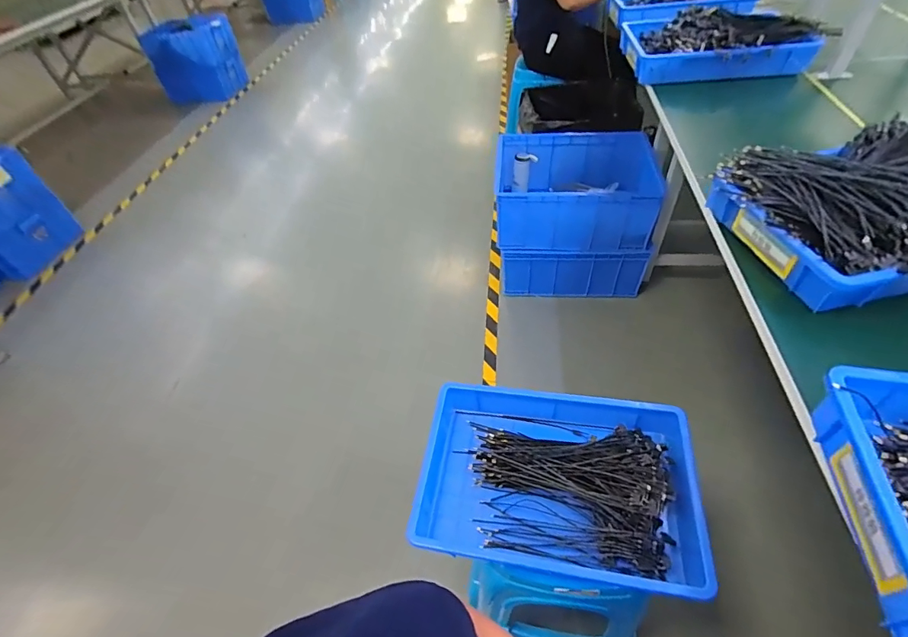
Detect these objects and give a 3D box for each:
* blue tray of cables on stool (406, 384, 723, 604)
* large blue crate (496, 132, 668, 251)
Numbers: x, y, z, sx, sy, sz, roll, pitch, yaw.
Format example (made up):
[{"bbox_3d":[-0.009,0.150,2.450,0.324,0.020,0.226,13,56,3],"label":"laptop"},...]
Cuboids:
[{"bbox_3d":[0.170,0.271,0.743,0.440,0.083,0.313,5,49,11],"label":"blue tray of cables on stool"},{"bbox_3d":[0.425,-0.476,1.579,0.522,0.225,0.414,2,49,8],"label":"large blue crate"}]

